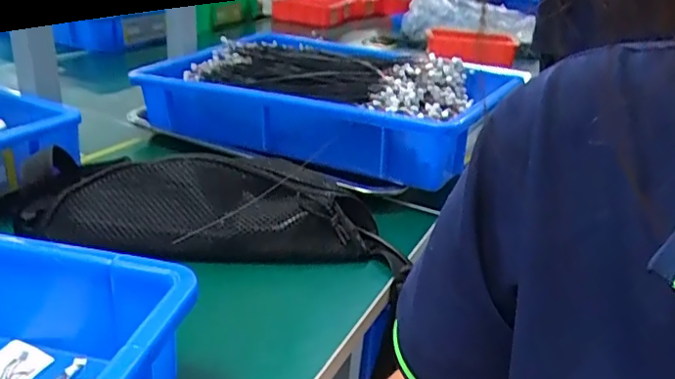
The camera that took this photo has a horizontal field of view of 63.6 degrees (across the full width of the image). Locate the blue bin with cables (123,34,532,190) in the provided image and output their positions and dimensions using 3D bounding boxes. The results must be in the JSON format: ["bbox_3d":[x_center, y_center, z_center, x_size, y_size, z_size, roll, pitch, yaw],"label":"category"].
[{"bbox_3d":[-0.026,-0.120,0.694,0.442,0.101,0.256,17,25,26],"label":"blue bin with cables"}]

